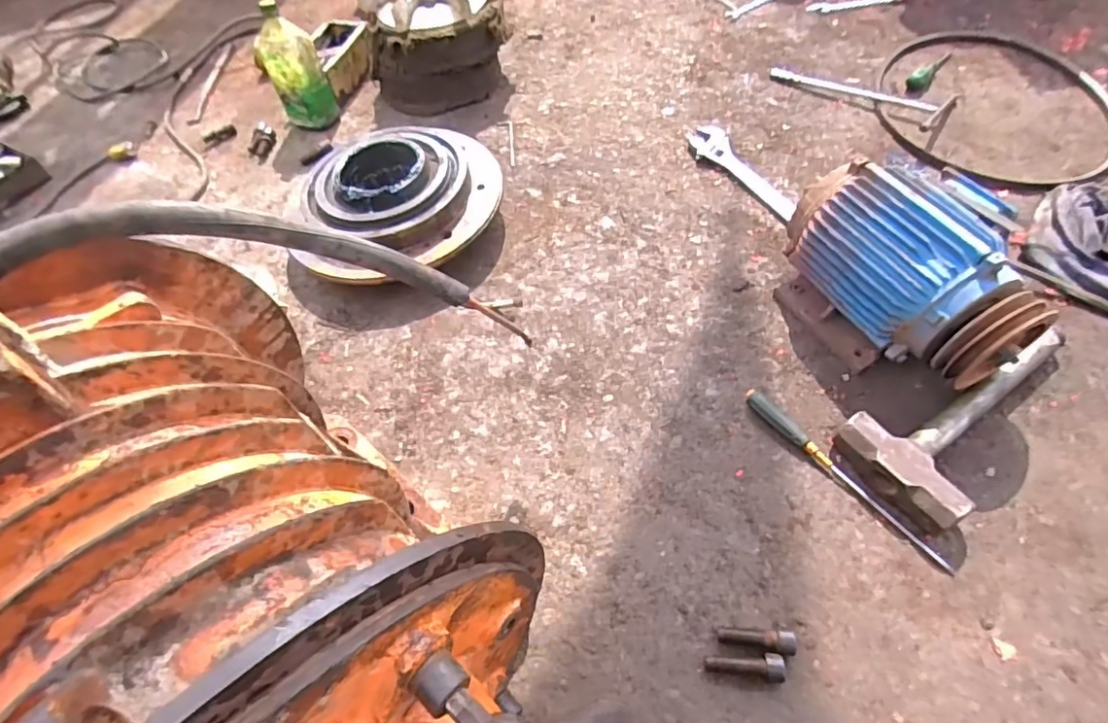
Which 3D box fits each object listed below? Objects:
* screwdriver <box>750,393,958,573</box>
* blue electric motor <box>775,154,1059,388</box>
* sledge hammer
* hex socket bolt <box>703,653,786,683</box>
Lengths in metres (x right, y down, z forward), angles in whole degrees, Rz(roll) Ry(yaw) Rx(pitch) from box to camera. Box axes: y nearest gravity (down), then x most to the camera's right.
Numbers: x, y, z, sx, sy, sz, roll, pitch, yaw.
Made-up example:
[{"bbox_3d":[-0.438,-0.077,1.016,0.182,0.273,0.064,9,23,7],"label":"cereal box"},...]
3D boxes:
[{"bbox_3d":[0.324,0.126,0.626,0.018,0.024,0.266,-38,60,-16],"label":"screwdriver"},{"bbox_3d":[0.433,-0.107,0.681,0.192,0.179,0.285,-25,57,-11],"label":"blue electric motor"},{"bbox_3d":[0.482,0.049,0.639,0.315,0.050,0.136,-34,59,-14],"label":"sledge hammer"},{"bbox_3d":[0.180,0.286,0.523,0.070,0.021,0.021,1,57,4],"label":"hex socket bolt"}]

